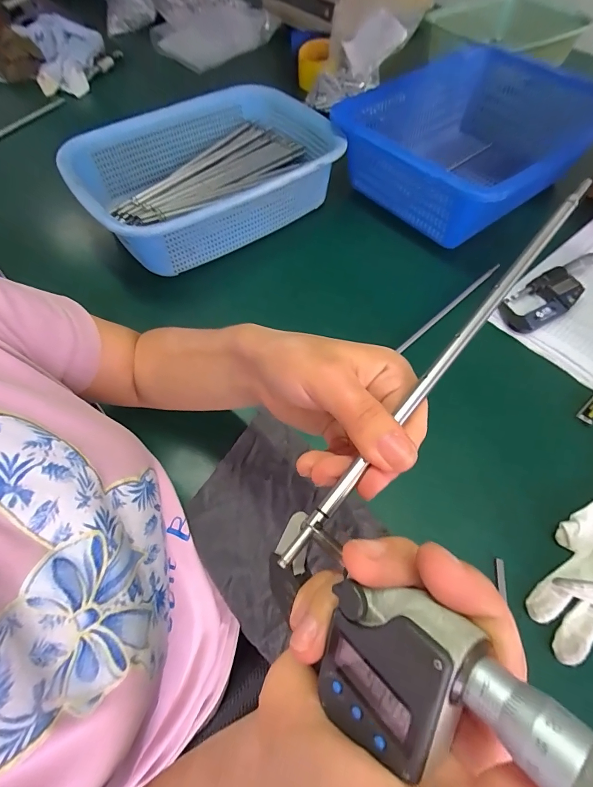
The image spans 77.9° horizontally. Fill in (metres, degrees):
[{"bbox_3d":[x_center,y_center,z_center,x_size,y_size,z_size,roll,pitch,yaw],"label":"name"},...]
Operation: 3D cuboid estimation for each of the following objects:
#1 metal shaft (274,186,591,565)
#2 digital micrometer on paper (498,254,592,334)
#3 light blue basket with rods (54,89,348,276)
[{"bbox_3d":[0.083,-0.026,0.187,0.008,0.009,0.272,38,74,19],"label":"metal shaft"},{"bbox_3d":[0.332,-0.133,0.468,0.178,0.019,0.052,-32,66,-16],"label":"digital micrometer on paper"},{"bbox_3d":[-0.119,-0.307,0.522,0.343,0.094,0.230,-31,65,-16],"label":"light blue basket with rods"}]

